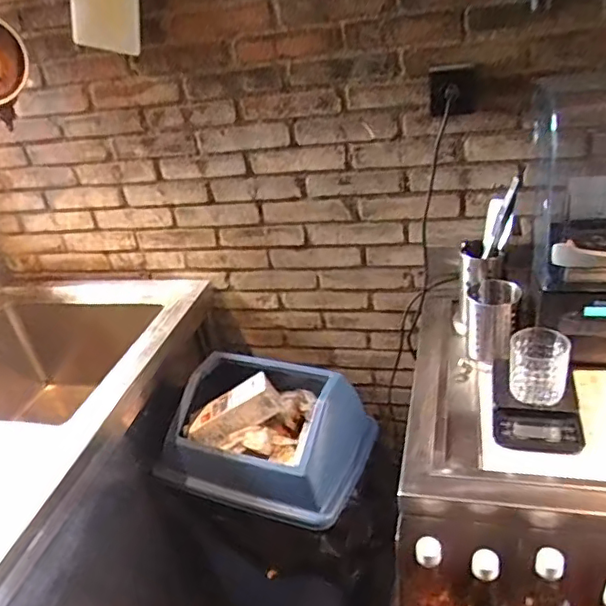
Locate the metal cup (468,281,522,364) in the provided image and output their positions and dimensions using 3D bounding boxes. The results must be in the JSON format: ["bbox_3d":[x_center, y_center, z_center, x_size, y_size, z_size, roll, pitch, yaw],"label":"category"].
[{"bbox_3d":[0.339,0.032,1.051,0.092,0.118,0.097,-2,34,1],"label":"metal cup"}]

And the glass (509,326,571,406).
[{"bbox_3d":[0.376,0.099,0.918,0.087,0.097,0.078,3,32,21],"label":"glass"}]

